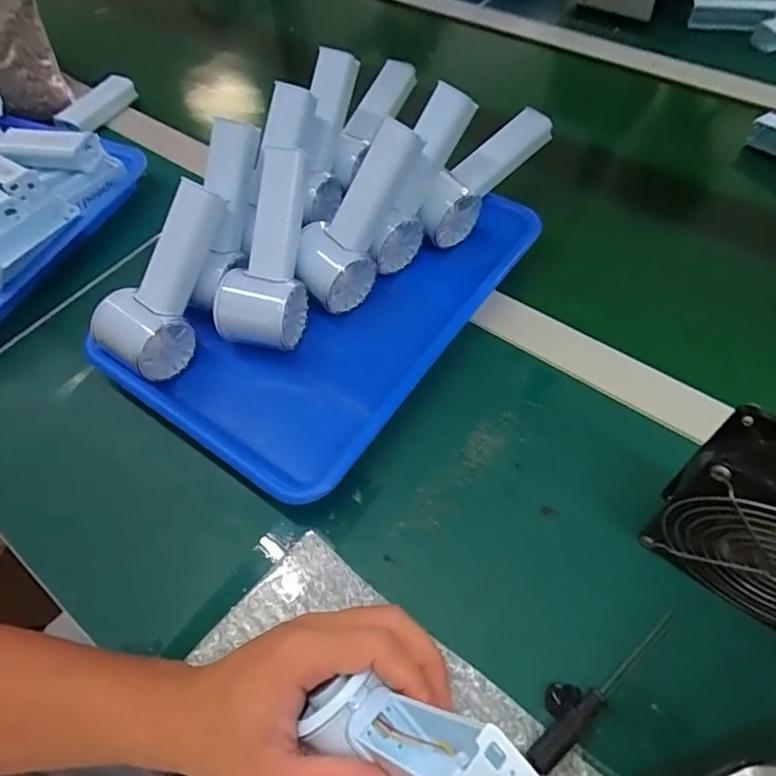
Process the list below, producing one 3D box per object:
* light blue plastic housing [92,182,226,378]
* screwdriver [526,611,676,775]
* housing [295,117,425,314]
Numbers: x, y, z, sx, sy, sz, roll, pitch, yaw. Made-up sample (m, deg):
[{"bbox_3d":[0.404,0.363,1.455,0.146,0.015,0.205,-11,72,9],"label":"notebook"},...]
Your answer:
[{"bbox_3d":[-0.174,-0.084,0.432,0.068,0.055,0.146,23,92,19],"label":"light blue plastic housing"},{"bbox_3d":[0.122,0.165,0.301,0.118,0.014,0.013,-33,60,-17],"label":"screwdriver"},{"bbox_3d":[-0.025,-0.137,0.441,0.053,0.055,0.147,40,110,26],"label":"housing"}]

